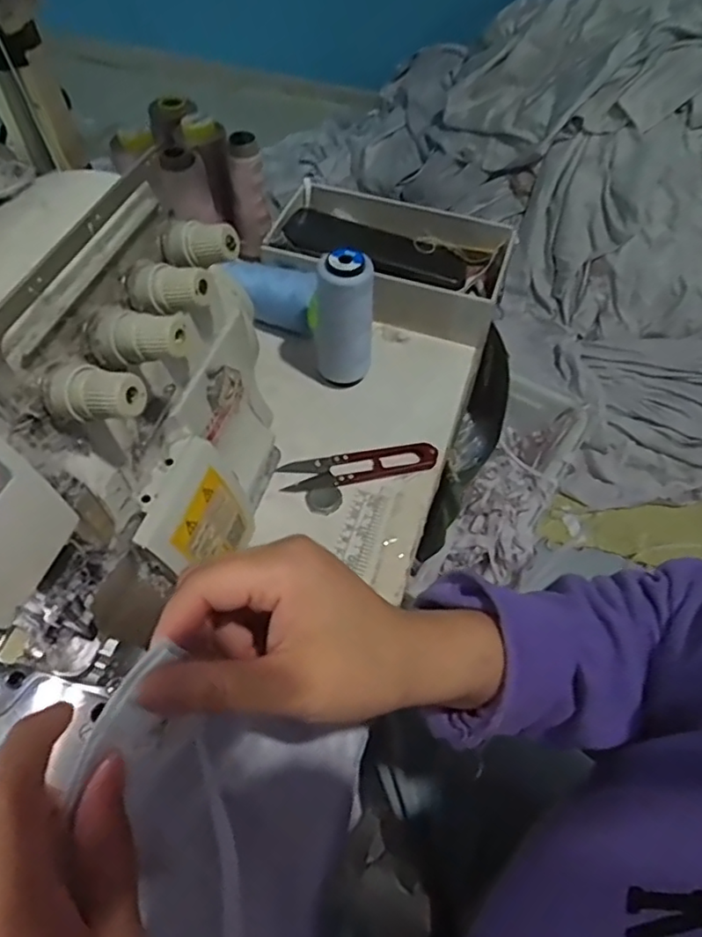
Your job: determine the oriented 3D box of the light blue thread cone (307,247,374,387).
[{"bbox_3d":[-0.005,-0.120,0.466,0.044,0.106,0.053,1,57,-3],"label":"light blue thread cone"}]

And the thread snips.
[{"bbox_3d":[0.007,-0.003,0.454,0.117,0.009,0.026,-9,58,-9],"label":"thread snips"}]

